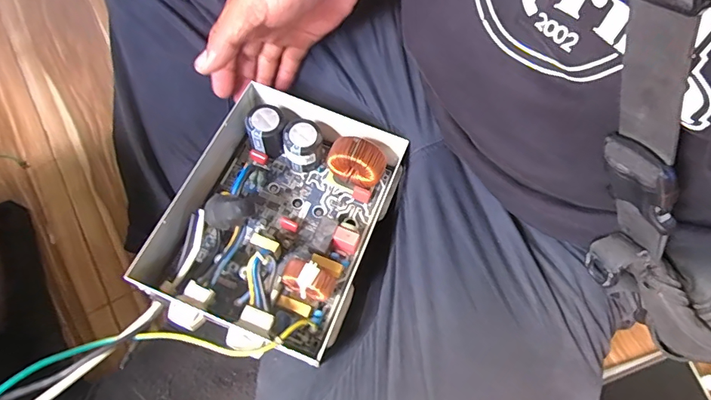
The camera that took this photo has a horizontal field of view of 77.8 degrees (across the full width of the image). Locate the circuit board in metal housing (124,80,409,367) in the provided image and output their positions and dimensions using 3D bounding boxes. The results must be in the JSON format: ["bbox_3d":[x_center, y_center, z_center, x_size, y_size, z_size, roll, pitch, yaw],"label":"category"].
[{"bbox_3d":[-0.063,0.012,0.378,0.156,0.060,0.212,22,70,7],"label":"circuit board in metal housing"}]

